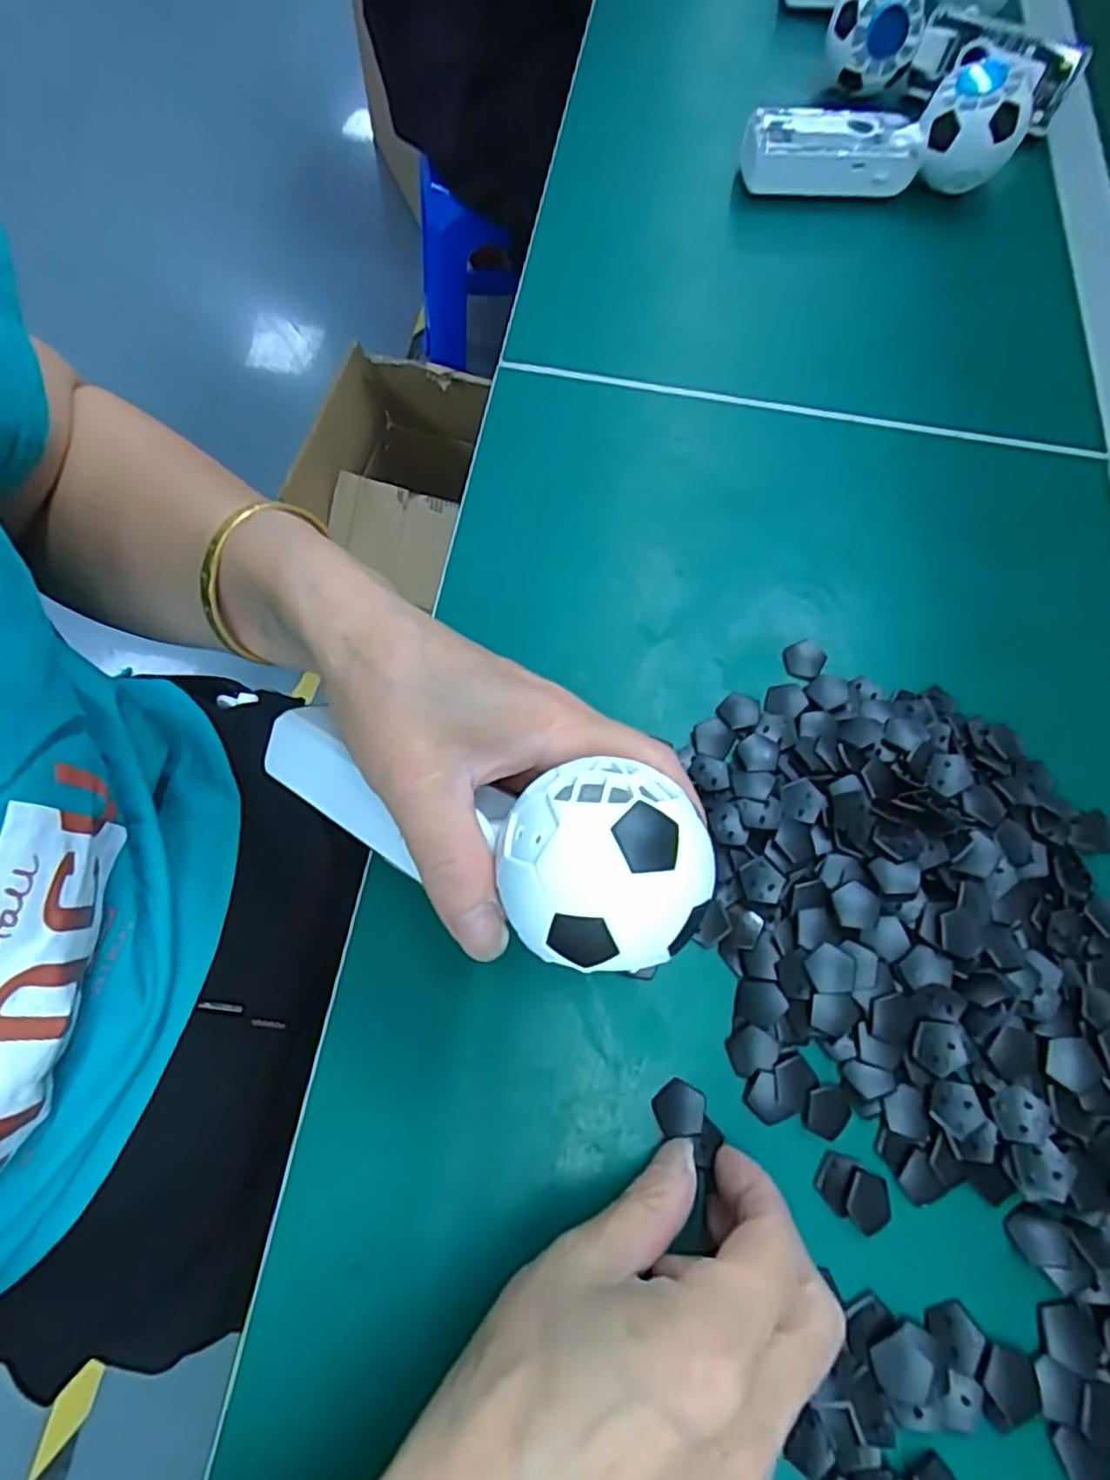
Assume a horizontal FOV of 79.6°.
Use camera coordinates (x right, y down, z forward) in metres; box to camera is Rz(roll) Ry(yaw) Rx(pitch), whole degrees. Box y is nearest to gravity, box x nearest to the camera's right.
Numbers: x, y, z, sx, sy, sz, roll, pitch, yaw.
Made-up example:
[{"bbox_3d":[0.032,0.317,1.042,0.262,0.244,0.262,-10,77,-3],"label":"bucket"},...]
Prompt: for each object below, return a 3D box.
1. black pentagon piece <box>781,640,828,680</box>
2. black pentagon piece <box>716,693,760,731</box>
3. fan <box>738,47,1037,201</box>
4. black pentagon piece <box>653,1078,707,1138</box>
[{"bbox_3d":[0.119,-0.039,0.318,0.019,0.004,0.021,32,72,12],"label":"black pentagon piece"},{"bbox_3d":[0.085,-0.014,0.306,0.017,0.004,0.020,42,74,15],"label":"black pentagon piece"},{"bbox_3d":[0.212,-0.396,0.430,0.167,0.062,0.060,1,68,0],"label":"fan"},{"bbox_3d":[0.046,0.136,0.246,0.018,0.004,0.018,15,69,5],"label":"black pentagon piece"}]

